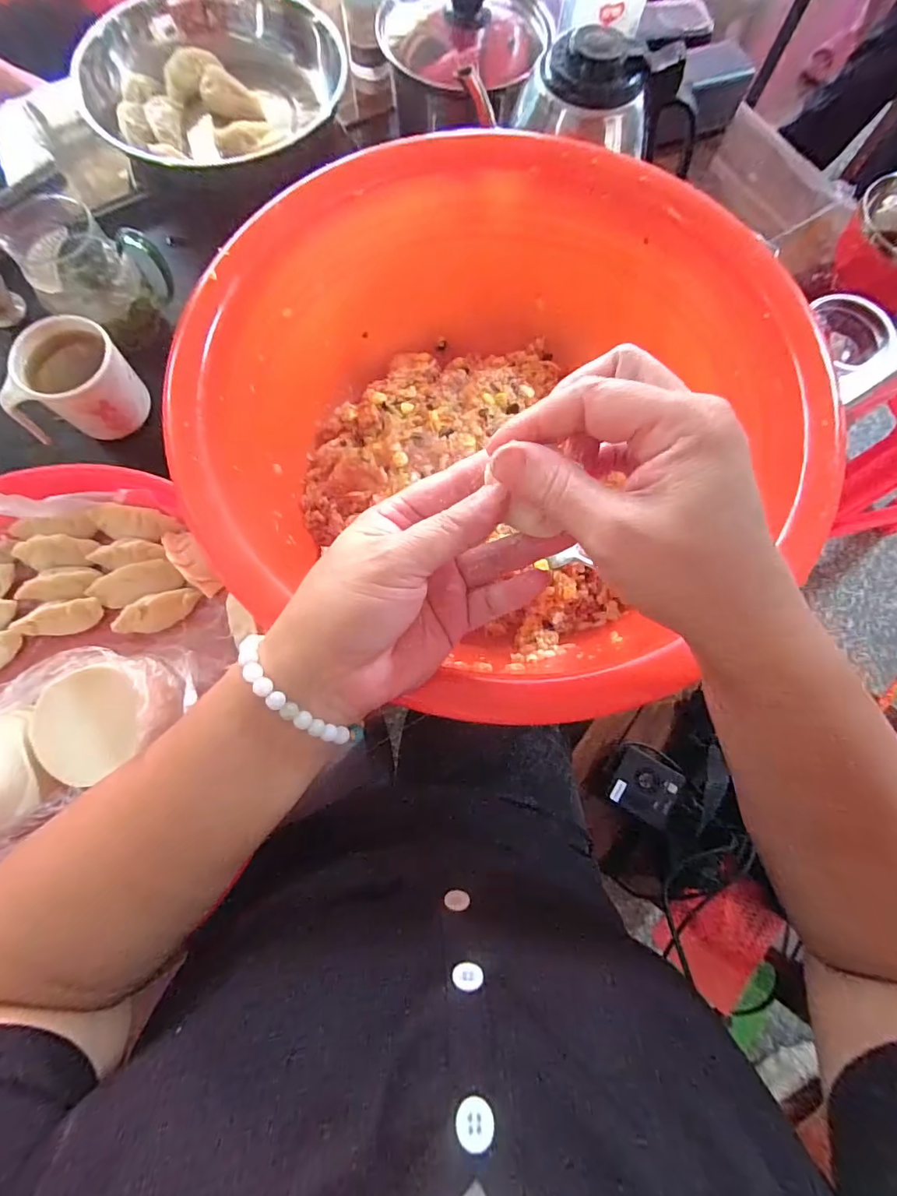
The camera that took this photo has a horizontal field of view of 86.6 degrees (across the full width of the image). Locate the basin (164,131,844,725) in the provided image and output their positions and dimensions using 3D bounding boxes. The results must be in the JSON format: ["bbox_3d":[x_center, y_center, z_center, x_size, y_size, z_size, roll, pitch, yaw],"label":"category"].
[{"bbox_3d":[0.030,-0.127,0.348,0.379,0.128,0.367,0,75,-2],"label":"basin"}]

